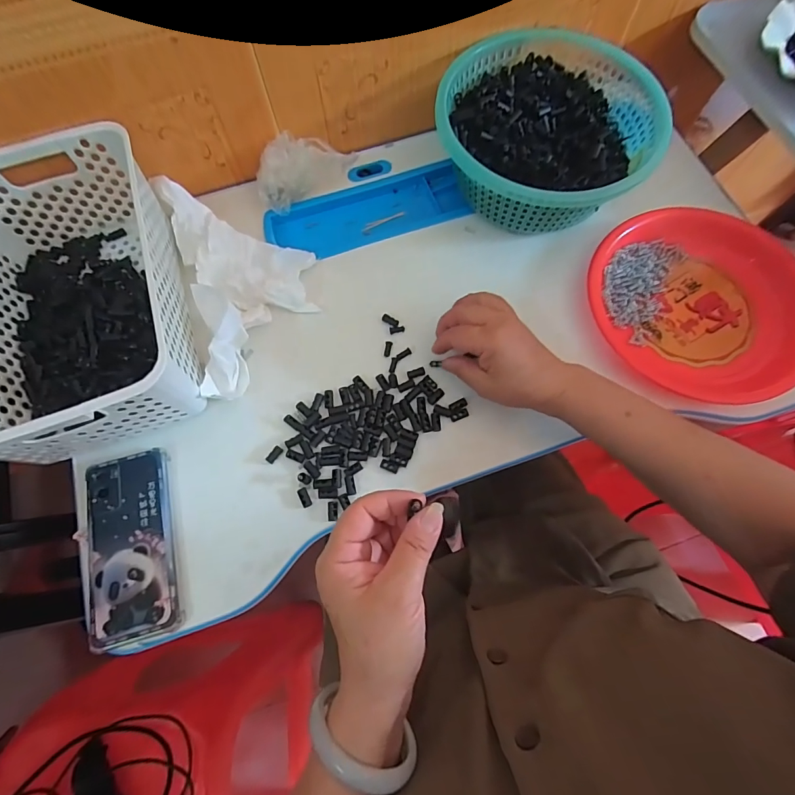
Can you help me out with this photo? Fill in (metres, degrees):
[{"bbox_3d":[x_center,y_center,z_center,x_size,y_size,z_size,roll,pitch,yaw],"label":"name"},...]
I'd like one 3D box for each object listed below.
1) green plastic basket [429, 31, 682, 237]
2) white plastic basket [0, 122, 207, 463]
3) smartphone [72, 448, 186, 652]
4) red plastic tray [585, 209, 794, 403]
[{"bbox_3d":[0.165,-0.291,0.475,0.227,0.080,0.224,0,70,1],"label":"green plastic basket"},{"bbox_3d":[-0.320,-0.098,0.406,0.198,0.099,0.301,-21,72,-7],"label":"white plastic basket"},{"bbox_3d":[-0.244,0.132,0.377,0.085,0.007,0.161,-15,71,-5],"label":"smartphone"},{"bbox_3d":[0.316,-0.098,0.441,0.227,0.025,0.203,38,75,13],"label":"red plastic tray"}]

